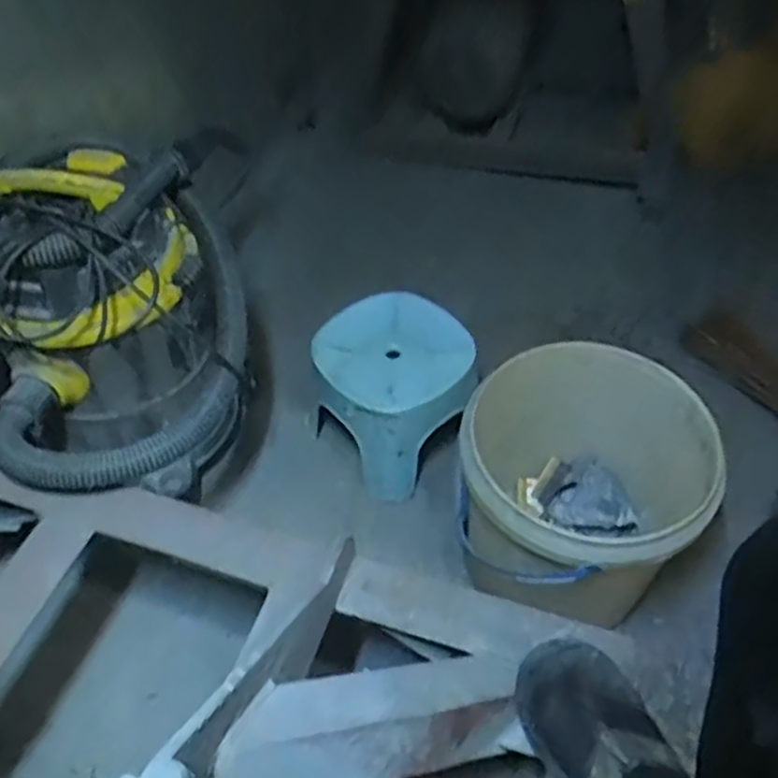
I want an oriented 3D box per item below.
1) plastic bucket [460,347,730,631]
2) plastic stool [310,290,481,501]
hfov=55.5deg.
[{"bbox_3d":[0.225,0.151,0.918,0.270,0.303,0.264,-1,50,1],"label":"plastic bucket"},{"bbox_3d":[0.014,-0.001,1.113,0.216,0.205,0.208,-33,57,-24],"label":"plastic stool"}]

